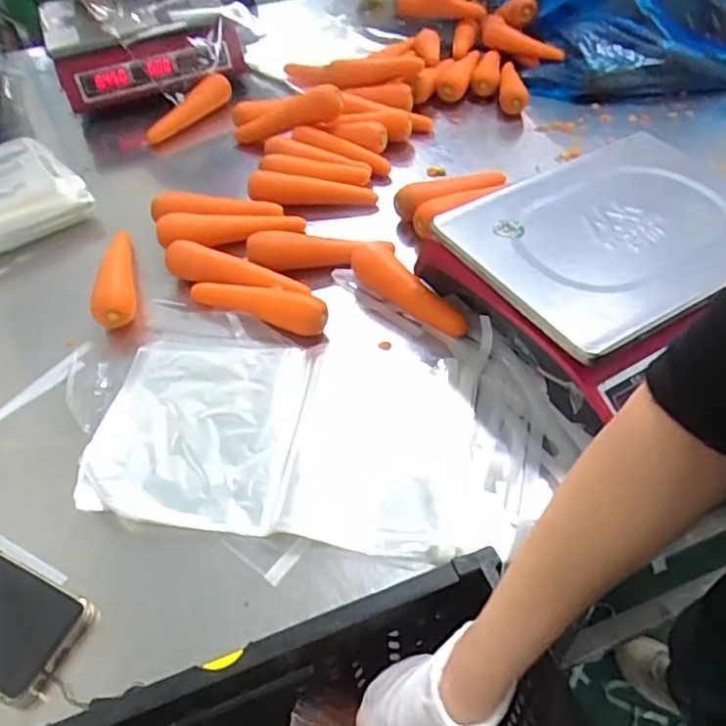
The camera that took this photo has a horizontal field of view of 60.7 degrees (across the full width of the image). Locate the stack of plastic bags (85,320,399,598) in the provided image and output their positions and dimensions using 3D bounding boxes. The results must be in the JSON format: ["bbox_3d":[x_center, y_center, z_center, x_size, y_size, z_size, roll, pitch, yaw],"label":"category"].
[{"bbox_3d":[-0.150,0.052,0.579,0.183,0.019,0.210,3,48,9],"label":"stack of plastic bags"}]

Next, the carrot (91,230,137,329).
[{"bbox_3d":[-0.291,-0.110,0.725,0.037,0.042,0.185,-14,49,-8],"label":"carrot"}]

